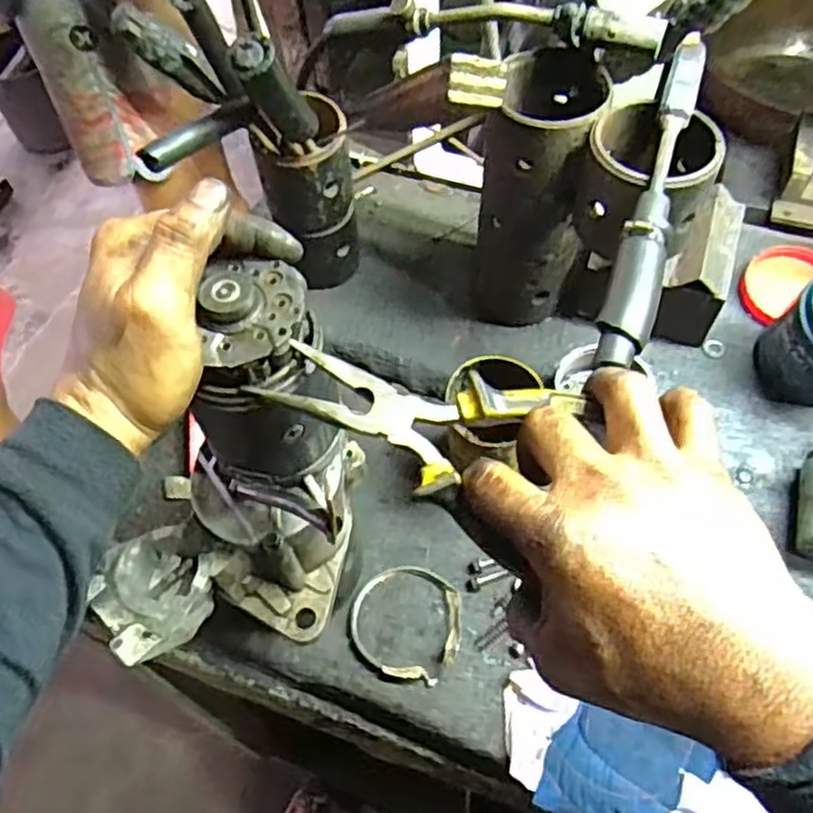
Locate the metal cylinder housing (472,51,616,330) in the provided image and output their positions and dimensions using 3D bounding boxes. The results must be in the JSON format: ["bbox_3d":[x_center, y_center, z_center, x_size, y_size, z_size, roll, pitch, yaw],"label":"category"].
[{"bbox_3d":[0.107,-0.172,0.619,0.088,0.225,0.087,12,60,10],"label":"metal cylinder housing"}]

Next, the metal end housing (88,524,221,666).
[{"bbox_3d":[-0.144,0.110,0.429,0.067,0.033,0.066,-1,59,2],"label":"metal end housing"}]

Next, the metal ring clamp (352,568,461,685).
[{"bbox_3d":[-0.001,0.170,0.575,0.088,0.013,0.089,-1,59,2],"label":"metal ring clamp"}]

